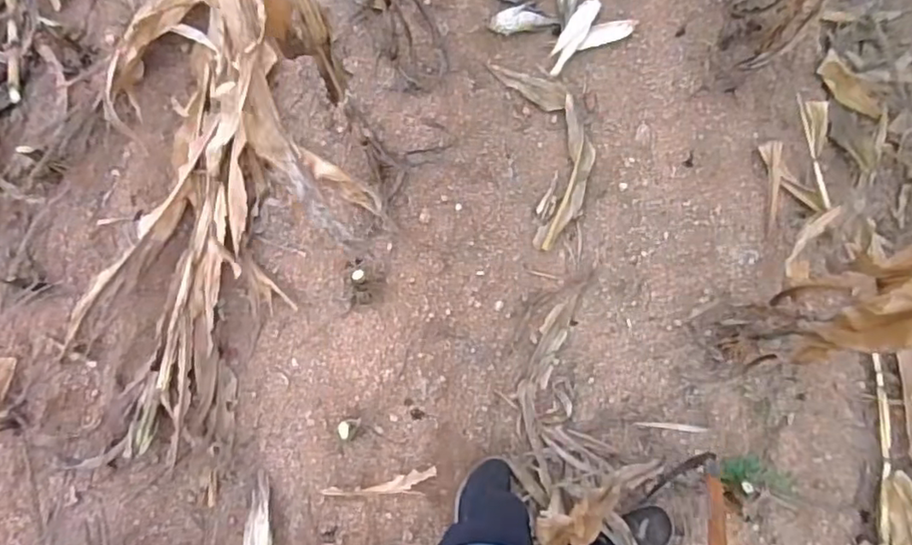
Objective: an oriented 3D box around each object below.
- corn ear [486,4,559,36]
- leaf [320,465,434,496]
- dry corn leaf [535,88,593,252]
[{"bbox_3d":[0.182,-0.675,1.590,0.210,0.052,0.069,-14,80,-24],"label":"corn ear"},{"bbox_3d":[-0.166,0.474,1.319,0.245,0.014,0.050,-9,80,0],"label":"leaf"},{"bbox_3d":[0.292,-0.255,1.541,0.104,0.027,0.410,14,81,4],"label":"dry corn leaf"}]

